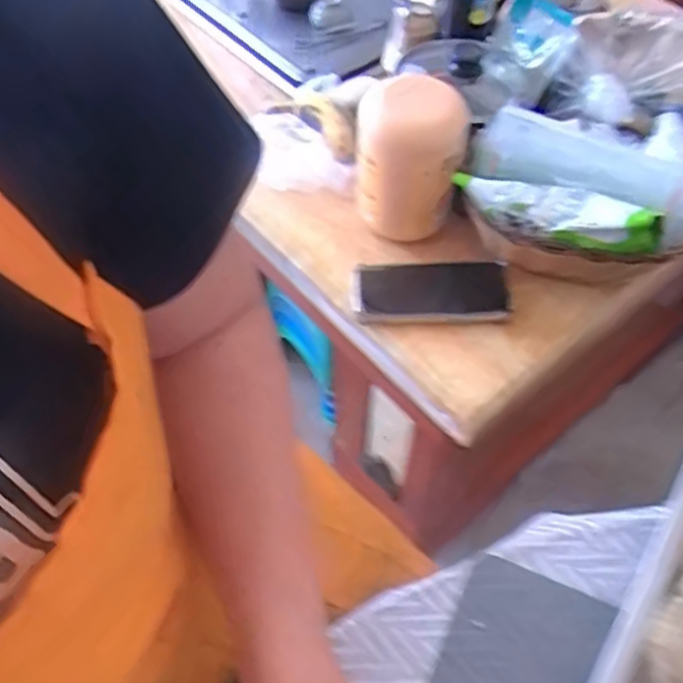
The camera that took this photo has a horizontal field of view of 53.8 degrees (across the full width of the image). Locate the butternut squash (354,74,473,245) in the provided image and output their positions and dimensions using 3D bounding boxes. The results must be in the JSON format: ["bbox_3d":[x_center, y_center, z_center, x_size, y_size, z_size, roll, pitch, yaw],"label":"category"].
[{"bbox_3d":[0.069,-0.182,0.718,0.109,0.168,0.096,7,55,3],"label":"butternut squash"}]

